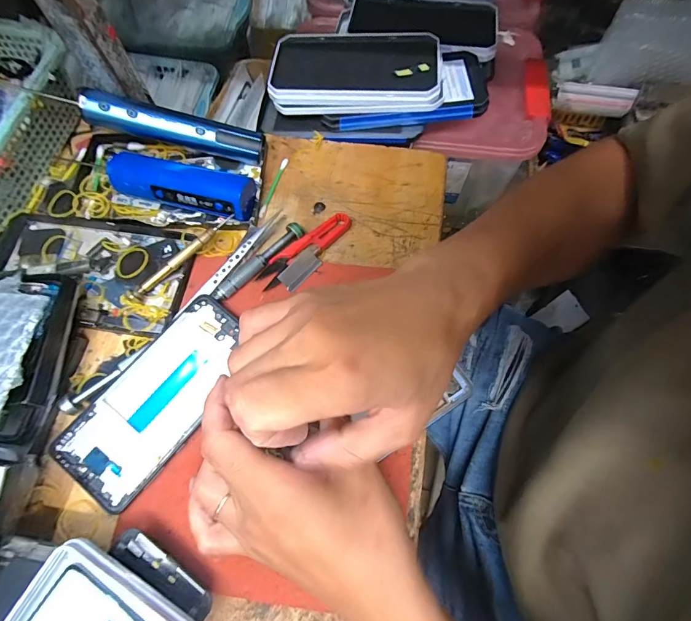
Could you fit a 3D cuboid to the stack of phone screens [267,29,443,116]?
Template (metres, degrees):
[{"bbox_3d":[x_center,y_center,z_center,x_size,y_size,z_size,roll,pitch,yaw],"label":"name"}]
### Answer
[{"bbox_3d":[0.011,-0.257,0.411,0.176,0.020,0.104,2,70,5],"label":"stack of phone screens"}]

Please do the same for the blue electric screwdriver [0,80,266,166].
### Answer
[{"bbox_3d":[-0.180,-0.174,0.351,0.207,0.022,0.024,9,68,-15],"label":"blue electric screwdriver"}]

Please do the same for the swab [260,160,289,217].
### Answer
[{"bbox_3d":[-0.070,-0.120,0.373,0.006,0.005,0.068,18,70,7],"label":"swab"}]

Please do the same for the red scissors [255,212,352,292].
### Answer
[{"bbox_3d":[-0.035,-0.056,0.346,0.101,0.012,0.022,-42,74,-14],"label":"red scissors"}]

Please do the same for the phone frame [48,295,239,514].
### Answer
[{"bbox_3d":[-0.139,0.065,0.294,0.068,0.013,0.156,36,73,13],"label":"phone frame"}]

